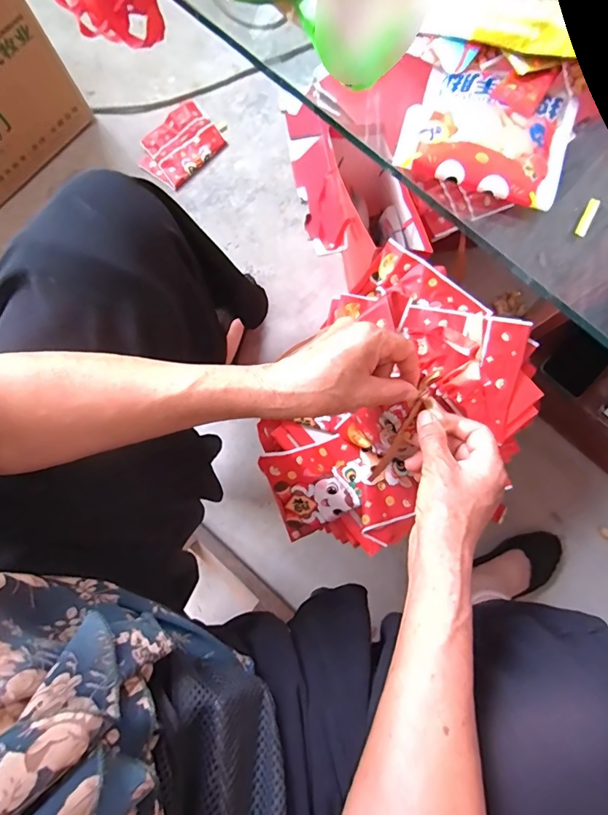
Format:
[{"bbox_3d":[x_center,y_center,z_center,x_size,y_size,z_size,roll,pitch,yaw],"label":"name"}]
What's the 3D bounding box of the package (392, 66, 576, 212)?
[{"bbox_3d":[0.141,-0.213,0.326,0.121,0.013,0.107,19,79,4],"label":"package"}]

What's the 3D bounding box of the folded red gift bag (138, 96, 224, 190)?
[{"bbox_3d":[-0.252,-0.534,0.867,0.163,0.037,0.121,-43,81,-8],"label":"folded red gift bag"}]

